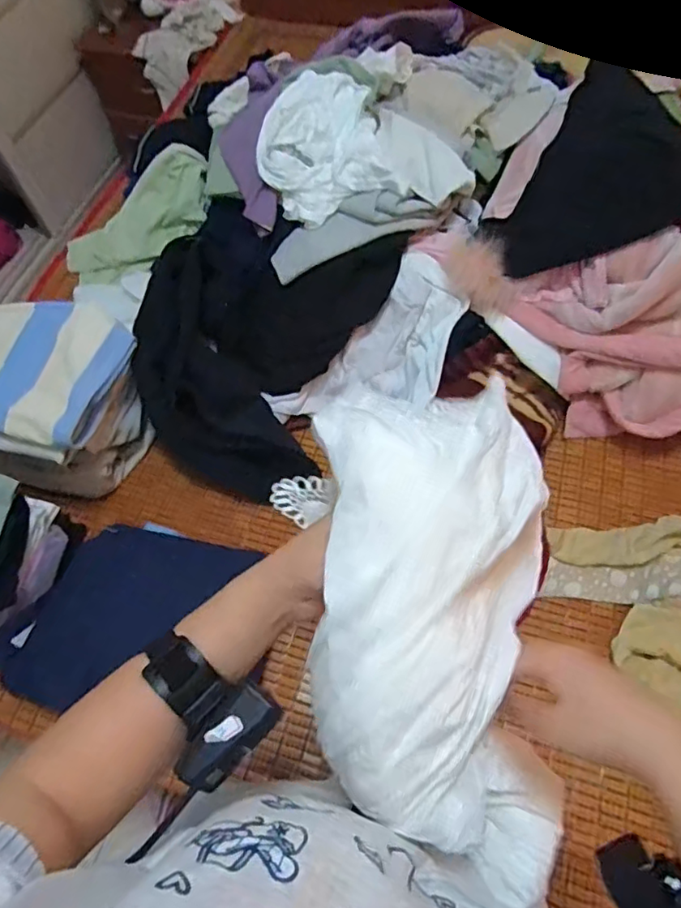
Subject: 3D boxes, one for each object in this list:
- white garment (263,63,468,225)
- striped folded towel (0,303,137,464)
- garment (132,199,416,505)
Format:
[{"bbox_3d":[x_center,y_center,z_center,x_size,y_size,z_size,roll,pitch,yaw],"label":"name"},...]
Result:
[{"bbox_3d":[0.035,-0.535,0.984,0.353,0.106,0.257,-4,60,2],"label":"white garment"},{"bbox_3d":[-0.514,-0.132,0.915,0.328,0.068,0.262,14,62,12],"label":"striped folded towel"},{"bbox_3d":[-0.159,-0.189,0.992,0.404,0.184,0.449,20,64,14],"label":"garment"}]

